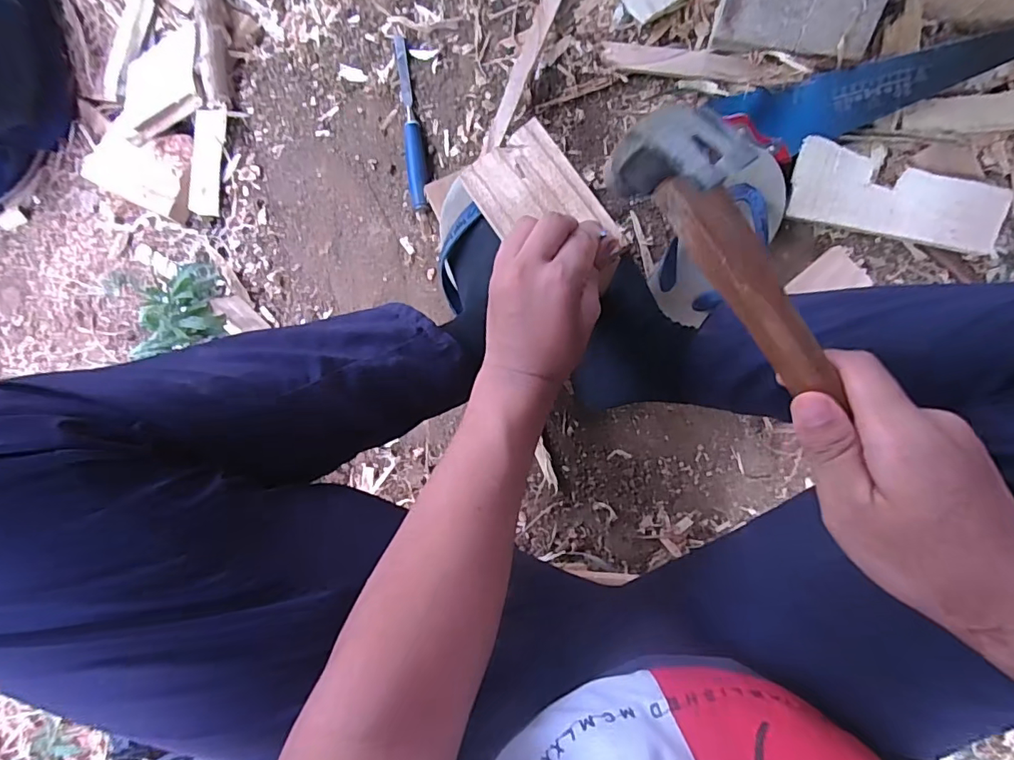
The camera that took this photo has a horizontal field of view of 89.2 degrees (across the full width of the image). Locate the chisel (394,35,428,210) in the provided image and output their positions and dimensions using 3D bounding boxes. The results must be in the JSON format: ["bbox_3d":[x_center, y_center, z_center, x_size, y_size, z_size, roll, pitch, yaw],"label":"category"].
[{"bbox_3d":[-0.120,-0.322,0.639,0.021,0.032,0.217,-7,94,0],"label":"chisel"}]

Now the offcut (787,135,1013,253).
[{"bbox_3d":[0.439,-0.201,0.575,0.231,0.015,0.081,13,103,2],"label":"offcut"}]

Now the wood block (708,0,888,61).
[{"bbox_3d":[0.327,-0.414,0.571,0.164,0.024,0.099,13,94,-2],"label":"wood block"}]

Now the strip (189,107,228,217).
[{"bbox_3d":[-0.412,-0.302,0.707,0.038,0.014,0.142,8,94,-1],"label":"strip"}]

